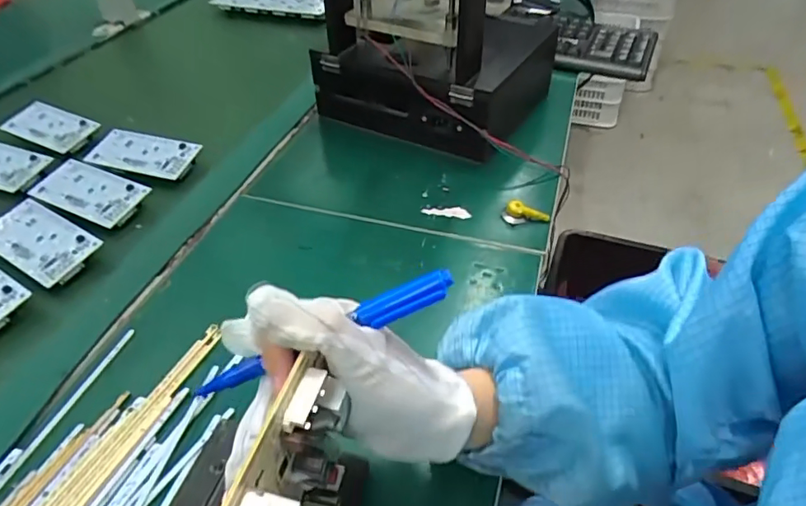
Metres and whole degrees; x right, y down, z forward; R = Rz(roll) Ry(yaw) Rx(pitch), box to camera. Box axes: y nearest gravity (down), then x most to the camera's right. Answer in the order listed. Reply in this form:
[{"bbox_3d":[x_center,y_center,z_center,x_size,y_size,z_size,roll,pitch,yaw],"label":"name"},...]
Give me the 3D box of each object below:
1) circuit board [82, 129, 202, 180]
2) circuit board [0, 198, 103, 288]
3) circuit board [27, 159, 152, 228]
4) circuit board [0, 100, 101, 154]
[{"bbox_3d":[-0.262,-0.099,0.535,0.102,0.012,0.050,12,60,10],"label":"circuit board"},{"bbox_3d":[-0.307,-0.010,0.448,0.104,0.008,0.052,25,63,21],"label":"circuit board"},{"bbox_3d":[-0.292,-0.057,0.494,0.104,0.010,0.052,20,61,15],"label":"circuit board"},{"bbox_3d":[-0.380,-0.136,0.571,0.098,0.006,0.051,21,63,16],"label":"circuit board"}]

